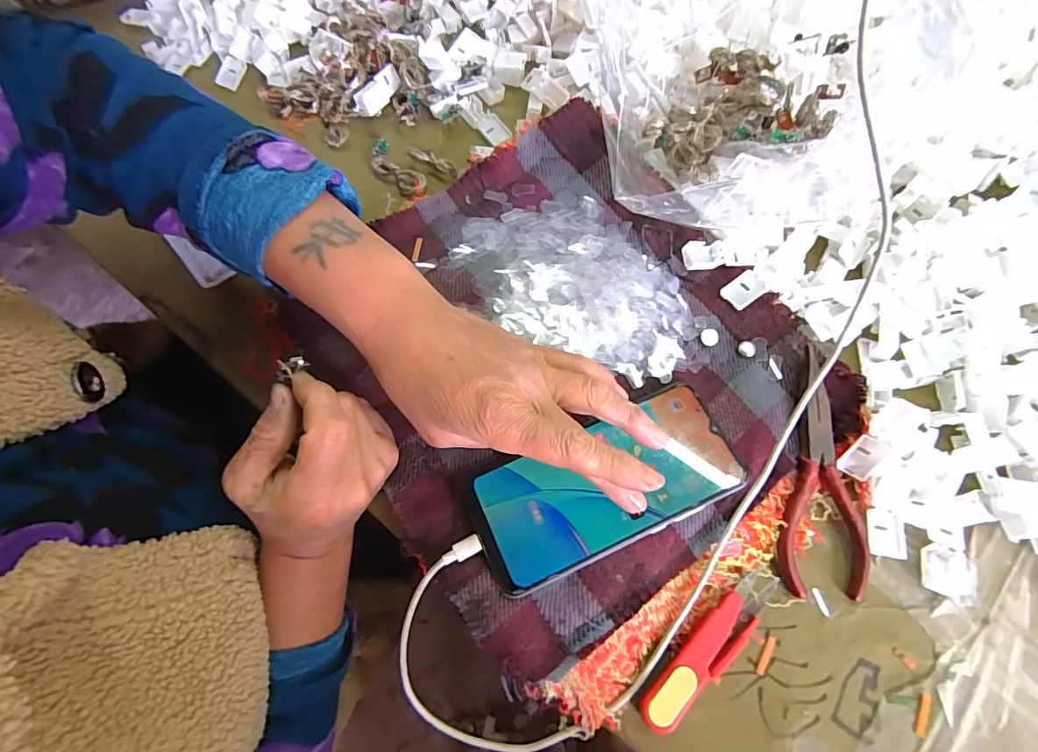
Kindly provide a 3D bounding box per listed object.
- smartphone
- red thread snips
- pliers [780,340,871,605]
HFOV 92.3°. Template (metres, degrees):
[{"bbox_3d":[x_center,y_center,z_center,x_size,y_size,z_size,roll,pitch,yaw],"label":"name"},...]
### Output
[{"bbox_3d":[0.052,0.065,0.298,0.155,0.009,0.074,-22,72,-8],"label":"smartphone"},{"bbox_3d":[0.108,0.153,0.282,0.104,0.013,0.025,-42,75,-16],"label":"red thread snips"},{"bbox_3d":[0.182,0.060,0.308,0.052,0.025,0.142,-1,71,1],"label":"pliers"}]

